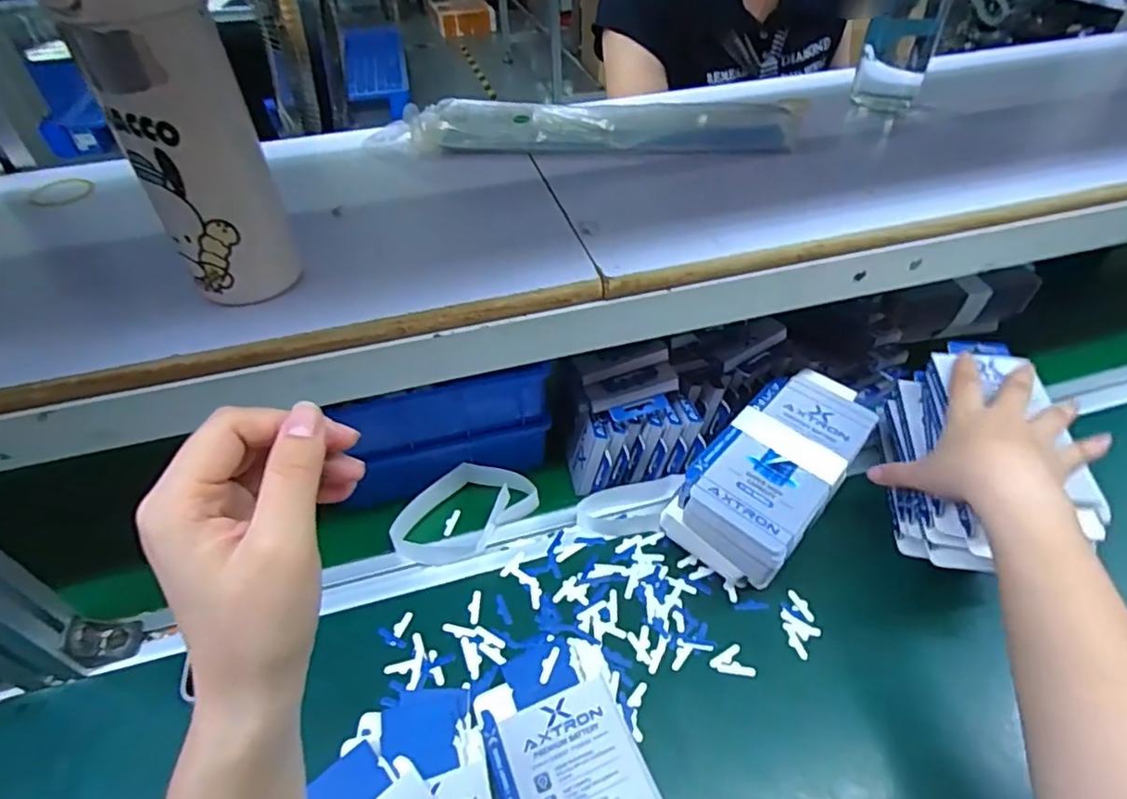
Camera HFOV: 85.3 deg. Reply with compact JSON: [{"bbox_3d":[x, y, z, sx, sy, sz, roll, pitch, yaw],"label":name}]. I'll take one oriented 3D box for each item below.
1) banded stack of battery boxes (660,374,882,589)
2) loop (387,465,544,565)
[{"bbox_3d":[0.179,0.064,0.515,0.093,0.080,0.194,31,54,30],"label":"banded stack of battery boxes"},{"bbox_3d":[-0.086,0.098,0.525,0.114,0.035,0.069,-36,53,-28],"label":"loop"}]

